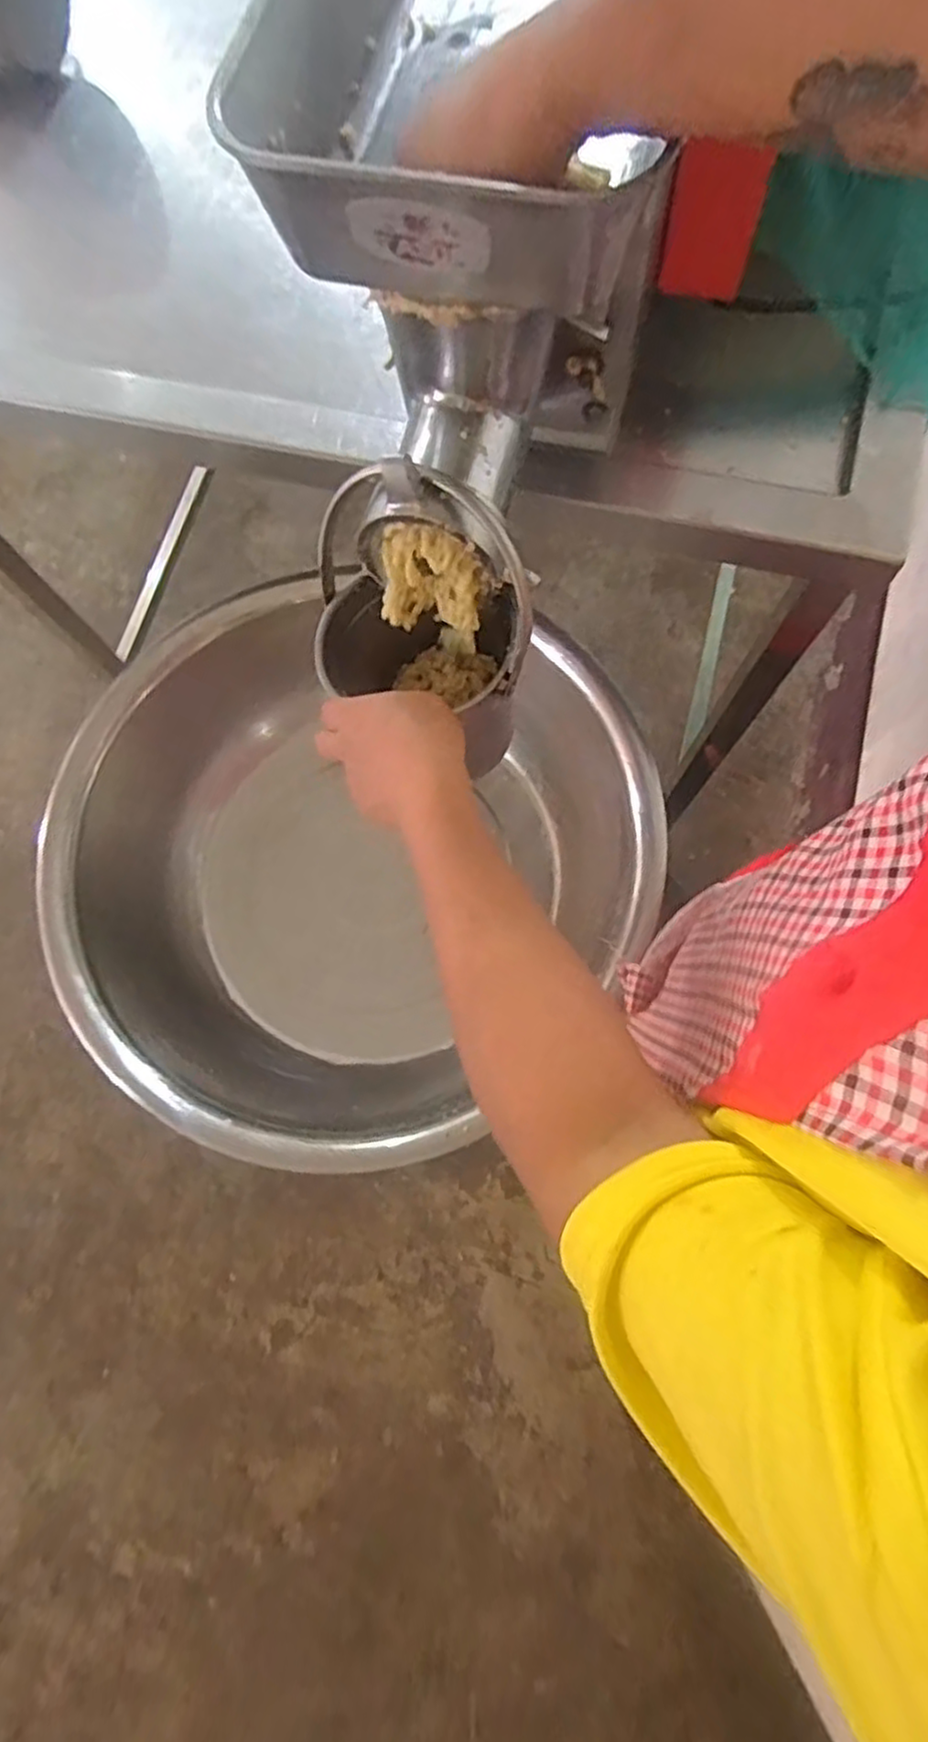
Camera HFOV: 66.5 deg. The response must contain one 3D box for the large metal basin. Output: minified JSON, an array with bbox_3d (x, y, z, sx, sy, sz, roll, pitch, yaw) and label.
[{"bbox_3d":[-0.148,0.013,0.794,0.550,0.219,0.549,0,75,1],"label":"large metal basin"}]

